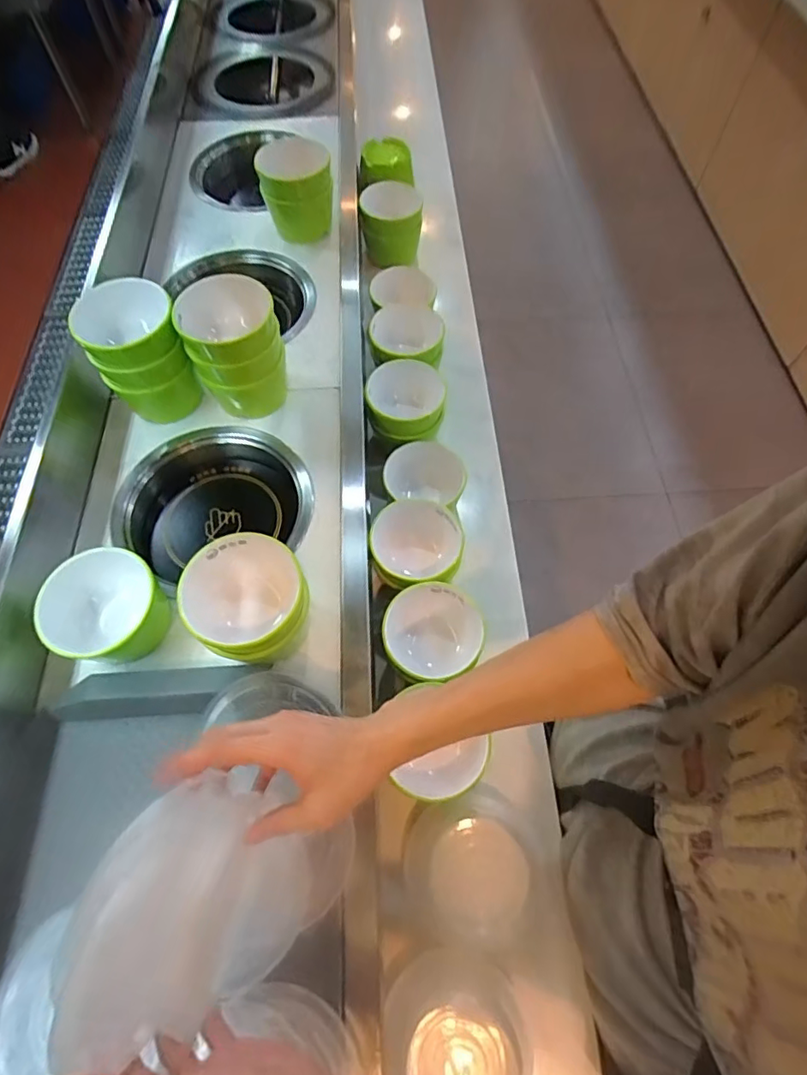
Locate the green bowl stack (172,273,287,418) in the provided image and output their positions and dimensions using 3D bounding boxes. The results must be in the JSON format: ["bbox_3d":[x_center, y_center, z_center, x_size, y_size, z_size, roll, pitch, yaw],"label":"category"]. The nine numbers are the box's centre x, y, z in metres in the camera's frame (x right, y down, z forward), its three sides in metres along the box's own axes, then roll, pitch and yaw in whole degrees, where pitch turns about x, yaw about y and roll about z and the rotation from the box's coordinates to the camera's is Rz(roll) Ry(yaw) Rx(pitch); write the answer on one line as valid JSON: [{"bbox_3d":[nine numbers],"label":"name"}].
[{"bbox_3d":[-0.200,-0.225,0.664,0.103,0.133,0.101,-8,62,-3],"label":"green bowl stack"}]

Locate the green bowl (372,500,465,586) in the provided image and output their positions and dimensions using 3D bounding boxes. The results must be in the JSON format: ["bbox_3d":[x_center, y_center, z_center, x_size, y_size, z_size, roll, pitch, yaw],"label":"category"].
[{"bbox_3d":[0.015,0.014,0.664,0.105,0.055,0.103,0,62,1],"label":"green bowl"}]

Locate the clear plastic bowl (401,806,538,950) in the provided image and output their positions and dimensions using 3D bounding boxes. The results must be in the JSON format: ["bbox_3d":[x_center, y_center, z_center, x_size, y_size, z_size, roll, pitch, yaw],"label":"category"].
[{"bbox_3d":[0.059,0.322,0.525,0.113,0.056,0.105,11,63,6],"label":"clear plastic bowl"}]

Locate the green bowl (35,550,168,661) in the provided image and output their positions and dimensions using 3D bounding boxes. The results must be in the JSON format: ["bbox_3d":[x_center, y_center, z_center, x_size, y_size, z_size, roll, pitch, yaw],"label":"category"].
[{"bbox_3d":[-0.293,0.072,0.543,0.095,0.067,0.106,28,66,15],"label":"green bowl"}]

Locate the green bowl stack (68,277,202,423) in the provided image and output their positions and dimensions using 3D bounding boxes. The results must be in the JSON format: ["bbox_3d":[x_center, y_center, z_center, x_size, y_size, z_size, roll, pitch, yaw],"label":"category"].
[{"bbox_3d":[-0.311,-0.221,0.658,0.100,0.129,0.089,-21,64,-10],"label":"green bowl stack"}]

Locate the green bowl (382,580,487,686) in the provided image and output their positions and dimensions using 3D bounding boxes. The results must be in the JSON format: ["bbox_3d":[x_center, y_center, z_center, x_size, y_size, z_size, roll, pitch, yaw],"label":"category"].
[{"bbox_3d":[0.033,0.112,0.611,0.108,0.054,0.110,0,62,1],"label":"green bowl"}]

